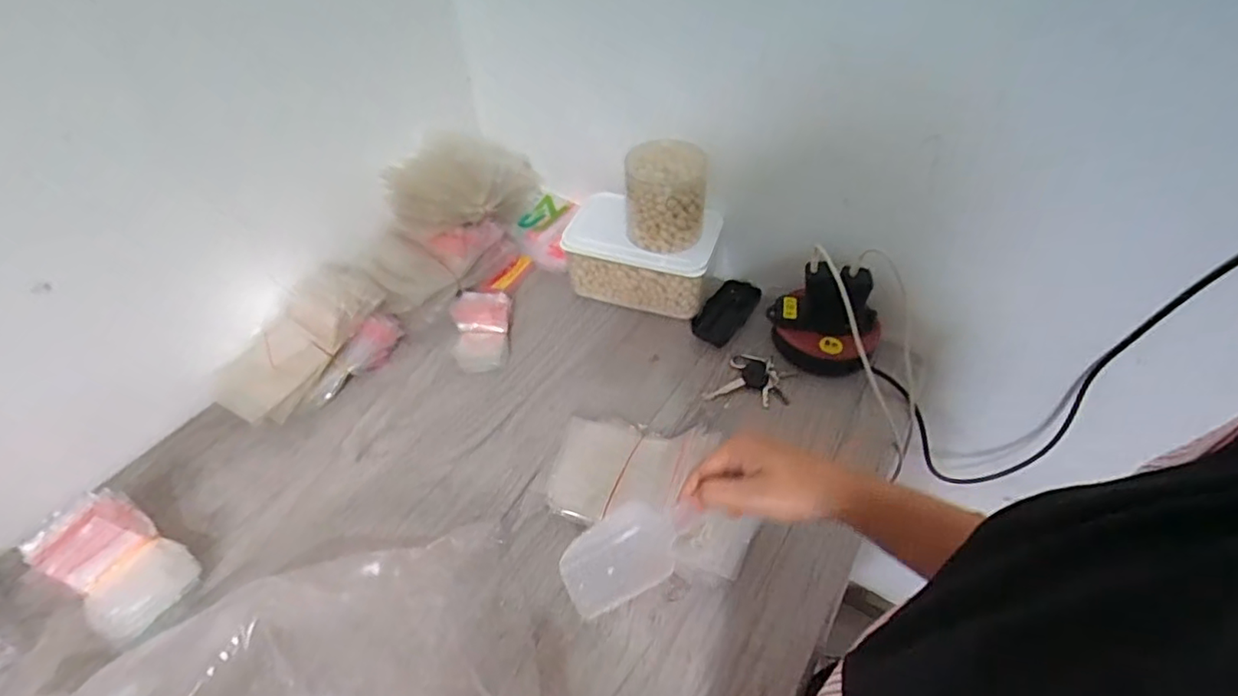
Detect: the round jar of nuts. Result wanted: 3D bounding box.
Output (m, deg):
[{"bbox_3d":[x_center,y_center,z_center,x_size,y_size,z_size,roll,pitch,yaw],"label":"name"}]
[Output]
[{"bbox_3d":[0.054,-0.177,0.680,0.089,0.108,0.073,3,47,5],"label":"round jar of nuts"}]

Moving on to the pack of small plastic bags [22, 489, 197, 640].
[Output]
[{"bbox_3d":[-0.436,0.193,0.511,0.125,0.072,0.083,22,52,22],"label":"pack of small plastic bags"}]

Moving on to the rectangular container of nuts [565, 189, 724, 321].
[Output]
[{"bbox_3d":[0.031,-0.126,0.752,0.188,0.103,0.110,14,49,15],"label":"rectangular container of nuts"}]

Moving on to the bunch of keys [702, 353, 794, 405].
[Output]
[{"bbox_3d":[0.151,0.037,0.670,0.090,0.015,0.066,13,49,14],"label":"bunch of keys"}]

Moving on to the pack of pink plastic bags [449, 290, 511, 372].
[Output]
[{"bbox_3d":[-0.166,-0.024,0.702,0.064,0.052,0.084,-5,47,-3],"label":"pack of pink plastic bags"}]

